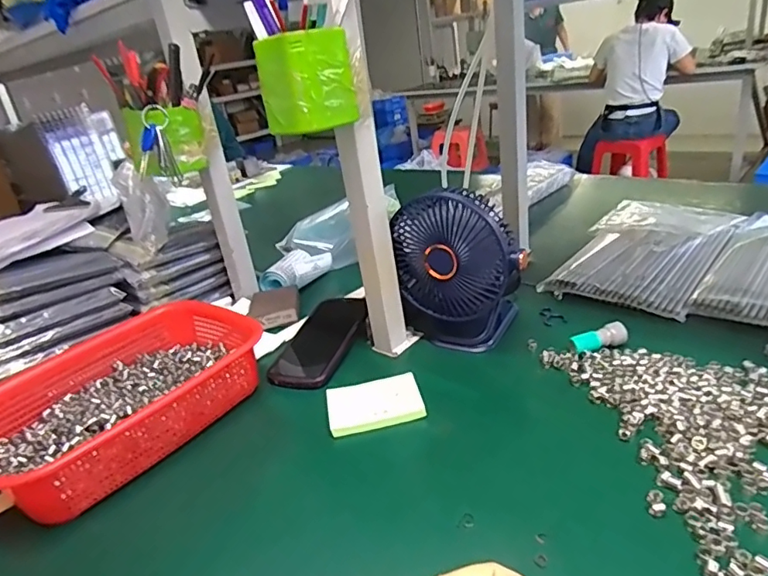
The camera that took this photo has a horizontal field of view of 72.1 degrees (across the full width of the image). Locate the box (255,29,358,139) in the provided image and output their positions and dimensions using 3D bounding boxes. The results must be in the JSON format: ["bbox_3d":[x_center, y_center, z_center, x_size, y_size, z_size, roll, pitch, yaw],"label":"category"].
[{"bbox_3d":[-0.071,-0.192,0.493,0.073,0.080,0.064,-27,30,-36],"label":"box"}]

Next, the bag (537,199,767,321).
[{"bbox_3d":[0.390,-0.064,0.776,0.358,0.034,0.210,-27,30,-36],"label":"bag"}]

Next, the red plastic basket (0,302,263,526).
[{"bbox_3d":[-0.276,0.108,0.570,0.214,0.064,0.294,10,30,36],"label":"red plastic basket"}]

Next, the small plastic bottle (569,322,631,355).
[{"bbox_3d":[0.238,0.056,0.584,0.061,0.021,0.022,-13,24,-11],"label":"small plastic bottle"}]

